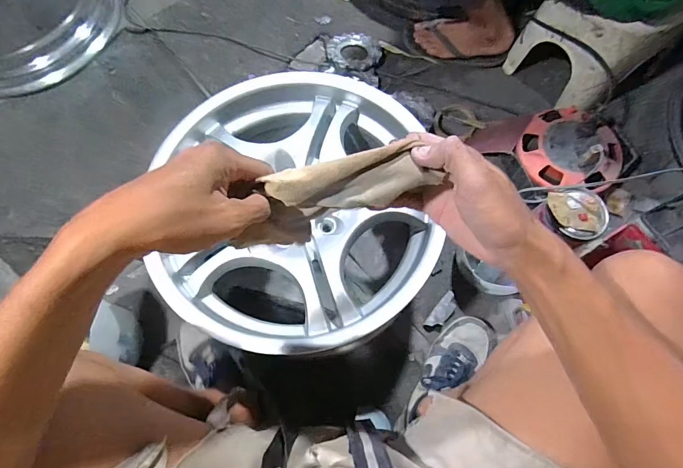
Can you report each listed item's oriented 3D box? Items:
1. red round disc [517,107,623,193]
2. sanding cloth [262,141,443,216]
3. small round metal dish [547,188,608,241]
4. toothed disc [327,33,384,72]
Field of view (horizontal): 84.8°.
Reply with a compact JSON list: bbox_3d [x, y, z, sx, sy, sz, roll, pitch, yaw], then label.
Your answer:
[{"bbox_3d":[0.459,-0.177,0.749,0.188,0.082,0.185,-1,71,2],"label":"red round disc"},{"bbox_3d":[0.010,-0.039,0.299,0.123,0.044,0.042,-9,71,-4],"label":"sanding cloth"},{"bbox_3d":[0.419,-0.036,0.662,0.101,0.022,0.089,-3,71,1],"label":"small round metal dish"},{"bbox_3d":[0.033,-0.461,0.948,0.137,0.031,0.136,-1,71,2],"label":"toothed disc"}]

